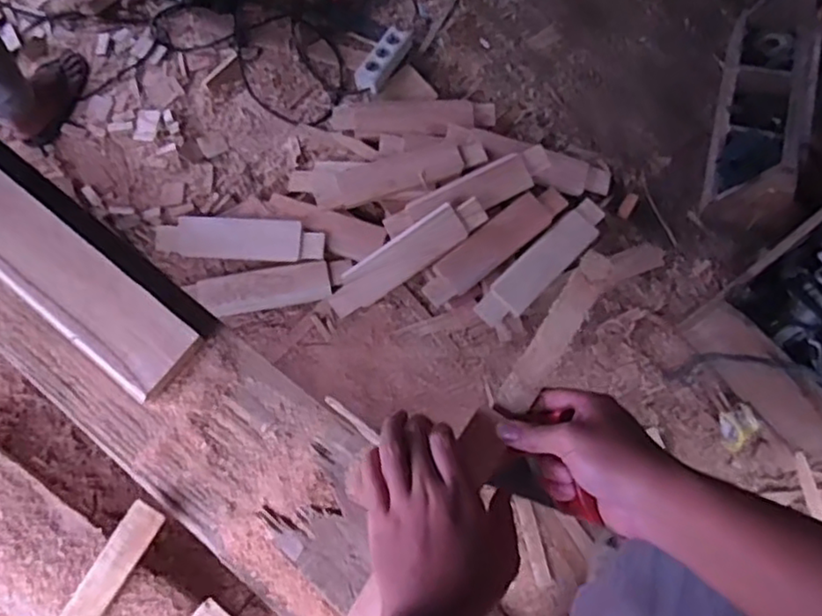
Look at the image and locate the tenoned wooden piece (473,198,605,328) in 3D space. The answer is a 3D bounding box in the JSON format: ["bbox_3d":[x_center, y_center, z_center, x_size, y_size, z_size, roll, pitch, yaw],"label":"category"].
[{"bbox_3d":[0.268,-0.091,1.380,0.081,0.020,0.343,44,76,11],"label":"tenoned wooden piece"}]

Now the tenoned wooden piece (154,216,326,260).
[{"bbox_3d":[-0.351,-0.144,1.408,0.343,0.027,0.083,3,72,-1],"label":"tenoned wooden piece"}]

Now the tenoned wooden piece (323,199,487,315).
[{"bbox_3d":[-0.010,-0.105,1.371,0.351,0.037,0.081,-34,76,7],"label":"tenoned wooden piece"}]

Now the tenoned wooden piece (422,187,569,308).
[{"bbox_3d":[0.171,-0.132,1.371,0.343,0.026,0.077,-37,77,-12],"label":"tenoned wooden piece"}]

